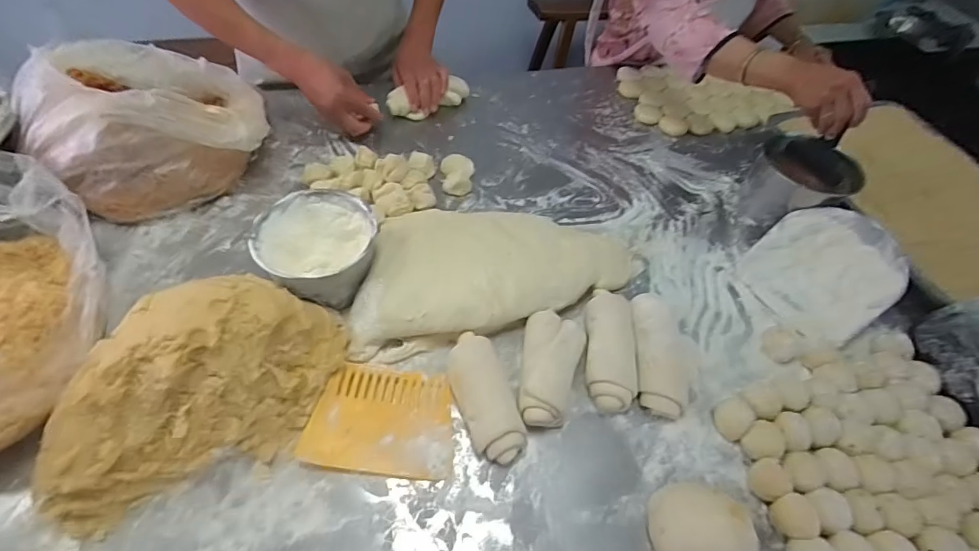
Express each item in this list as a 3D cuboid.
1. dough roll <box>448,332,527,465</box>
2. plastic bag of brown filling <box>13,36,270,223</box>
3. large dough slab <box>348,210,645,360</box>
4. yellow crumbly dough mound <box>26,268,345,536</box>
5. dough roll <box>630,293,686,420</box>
[{"bbox_3d":[-0.008,0.142,0.563,0.060,0.038,0.159,-13,54,-14],"label":"dough roll"},{"bbox_3d":[-0.539,-0.250,0.746,0.292,0.166,0.283,-28,59,-24],"label":"plastic bag of brown filling"},{"bbox_3d":[0.016,-0.018,0.669,0.417,0.076,0.192,-9,54,-12],"label":"large dough slab"},{"bbox_3d":[-0.311,0.110,0.508,0.293,0.123,0.182,-19,56,-18],"label":"yellow crumbly dough mound"},{"bbox_3d":[0.220,0.094,0.619,0.061,0.041,0.179,5,52,-1],"label":"dough roll"}]

